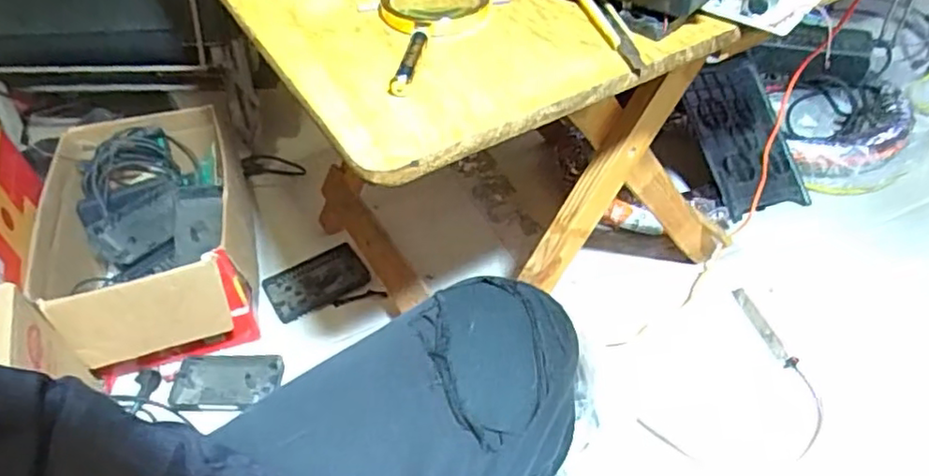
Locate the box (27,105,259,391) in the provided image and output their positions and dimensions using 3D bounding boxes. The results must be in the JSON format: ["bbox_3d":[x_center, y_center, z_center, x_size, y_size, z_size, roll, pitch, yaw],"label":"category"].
[{"bbox_3d":[-0.491,0.004,1.000,0.296,0.186,0.413,-13,47,-8],"label":"box"}]

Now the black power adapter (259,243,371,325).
[{"bbox_3d":[-0.246,0.074,1.059,0.161,0.025,0.099,-24,50,-18],"label":"black power adapter"}]

